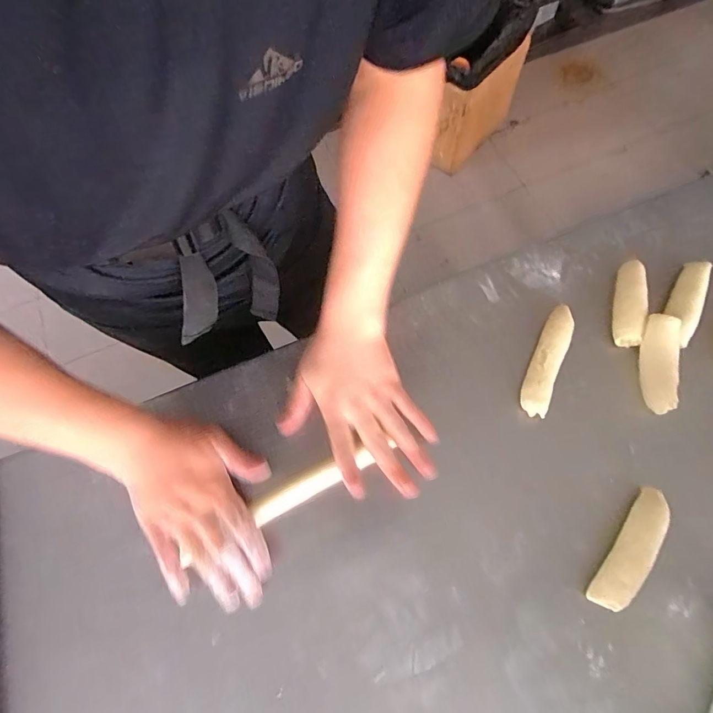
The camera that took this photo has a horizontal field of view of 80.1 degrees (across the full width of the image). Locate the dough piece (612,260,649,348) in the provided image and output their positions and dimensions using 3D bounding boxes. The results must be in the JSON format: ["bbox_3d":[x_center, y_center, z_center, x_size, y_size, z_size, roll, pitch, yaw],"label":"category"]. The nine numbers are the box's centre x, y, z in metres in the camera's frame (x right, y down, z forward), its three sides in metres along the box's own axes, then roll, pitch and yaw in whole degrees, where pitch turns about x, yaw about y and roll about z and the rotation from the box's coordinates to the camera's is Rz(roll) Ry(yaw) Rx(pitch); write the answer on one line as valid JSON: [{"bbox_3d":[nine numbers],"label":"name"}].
[{"bbox_3d":[0.319,-0.066,0.497,0.030,0.033,0.114,15,68,9],"label":"dough piece"}]

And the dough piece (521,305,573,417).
[{"bbox_3d":[0.216,0.003,0.482,0.031,0.025,0.136,22,70,12],"label":"dough piece"}]

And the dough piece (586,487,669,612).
[{"bbox_3d":[0.260,0.178,0.400,0.030,0.033,0.121,31,72,15],"label":"dough piece"}]

